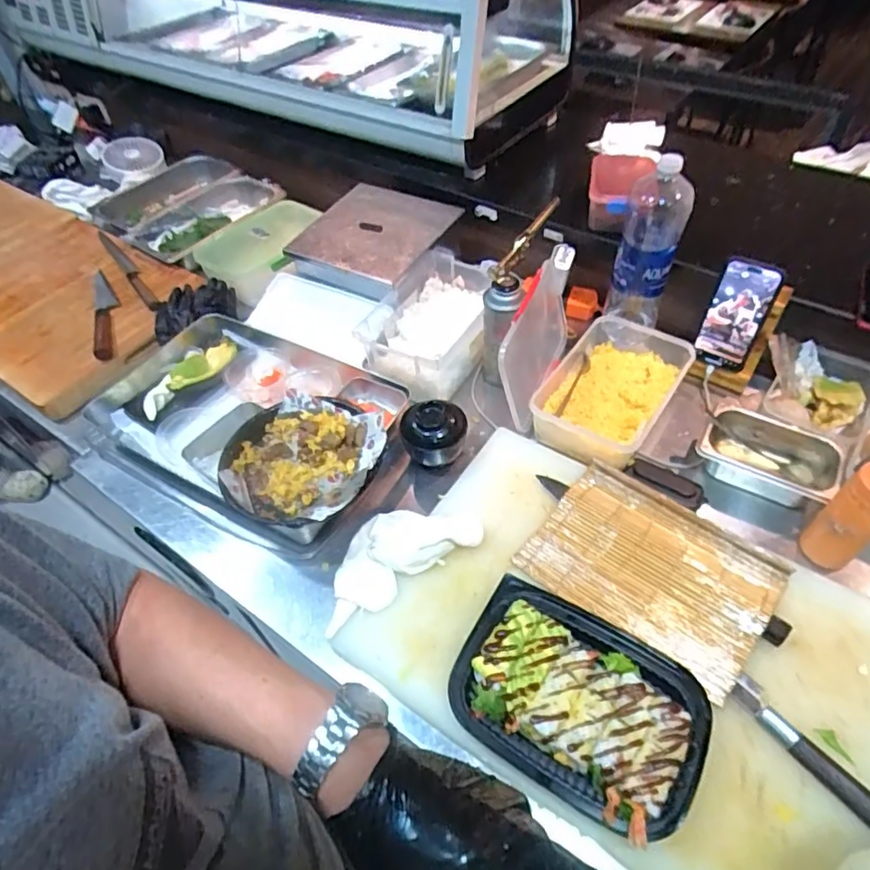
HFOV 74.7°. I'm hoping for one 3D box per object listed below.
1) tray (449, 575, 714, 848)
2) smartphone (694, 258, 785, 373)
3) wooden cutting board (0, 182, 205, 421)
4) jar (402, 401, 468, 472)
[{"bbox_3d":[0.151,0.274,0.602,0.251,0.040,0.183,24,56,22],"label":"tray"},{"bbox_3d":[0.445,-0.173,0.847,0.075,0.170,0.014,26,45,25],"label":"smartphone"},{"bbox_3d":[-0.891,-0.363,1.175,0.935,0.058,0.379,27,57,24],"label":"wooden cutting board"},{"bbox_3d":[-0.001,-0.001,0.839,0.095,0.086,0.080,-6,50,-2],"label":"jar"}]

